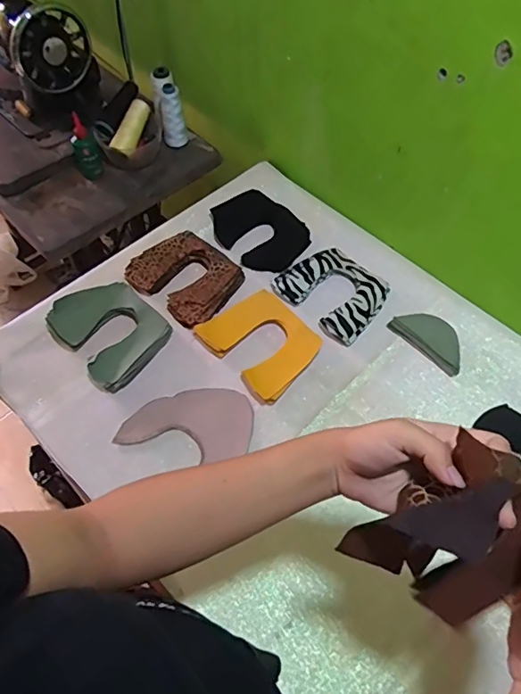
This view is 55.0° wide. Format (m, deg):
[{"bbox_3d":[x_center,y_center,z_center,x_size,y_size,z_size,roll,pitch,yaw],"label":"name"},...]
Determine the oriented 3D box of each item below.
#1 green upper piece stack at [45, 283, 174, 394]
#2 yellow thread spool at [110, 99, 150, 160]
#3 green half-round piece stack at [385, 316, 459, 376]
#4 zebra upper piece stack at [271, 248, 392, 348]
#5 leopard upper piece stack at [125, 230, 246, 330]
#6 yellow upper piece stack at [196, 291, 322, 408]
[{"bbox_3d":[-0.216,-0.025,0.722,0.156,0.036,0.131,39,65,21],"label":"green upper piece stack"},{"bbox_3d":[-0.231,-0.396,0.914,0.033,0.039,0.107,23,84,13],"label":"yellow thread spool"},{"bbox_3d":[0.251,-0.013,0.731,0.063,0.016,0.114,-38,66,-21],"label":"green half-round piece stack"},{"bbox_3d":[0.115,-0.088,0.769,0.130,0.021,0.149,-39,66,-22],"label":"zebra upper piece stack"},{"bbox_3d":[-0.115,-0.113,0.780,0.156,0.026,0.131,34,64,19],"label":"leopard upper piece stack"},{"bbox_3d":[0.002,-0.008,0.715,0.127,0.029,0.151,-36,65,-21],"label":"yellow upper piece stack"}]

